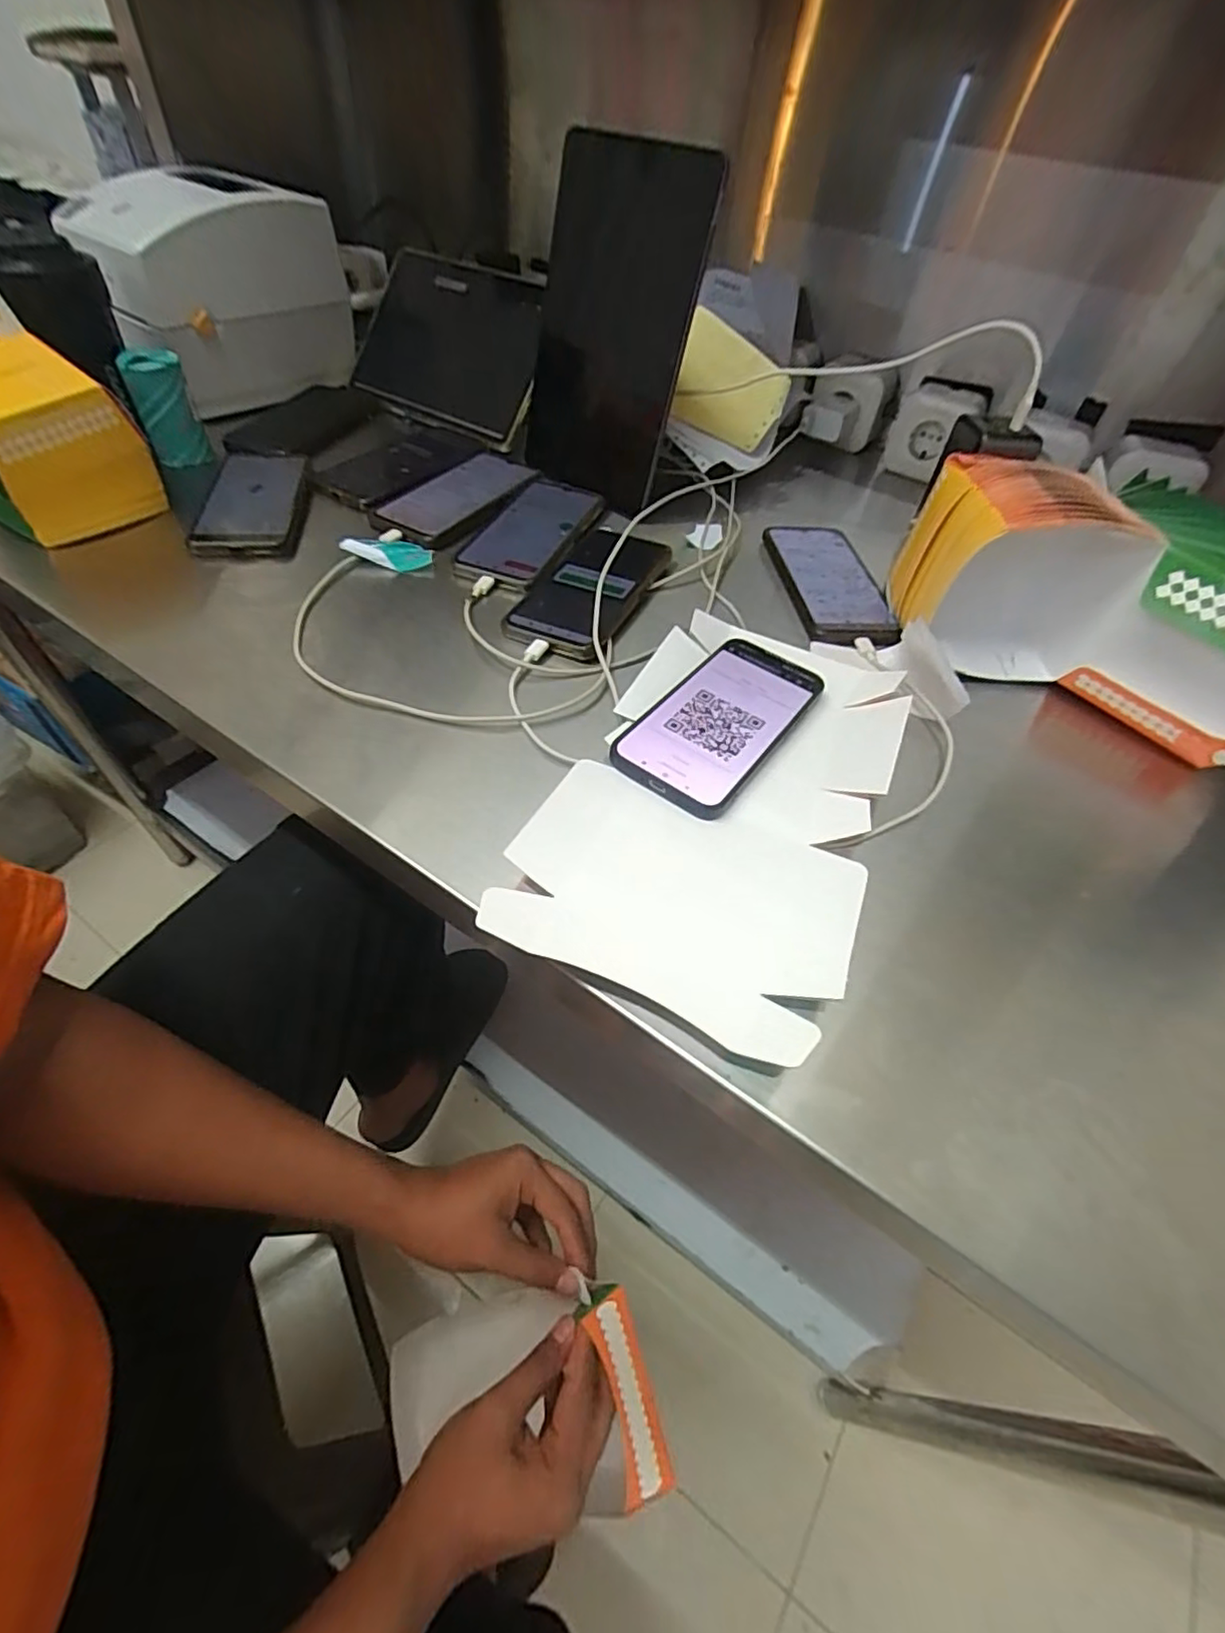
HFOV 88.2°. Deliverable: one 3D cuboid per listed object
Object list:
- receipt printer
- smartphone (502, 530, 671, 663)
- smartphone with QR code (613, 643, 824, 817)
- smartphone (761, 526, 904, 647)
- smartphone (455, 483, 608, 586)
[{"bbox_3d":[-0.390,-0.527,0.644,0.227,0.165,0.137,-15,53,-16],"label":"receipt printer"},{"bbox_3d":[-0.020,-0.187,0.513,0.084,0.016,0.171,22,56,11],"label":"smartphone"},{"bbox_3d":[0.074,-0.067,0.416,0.079,0.008,0.166,31,55,19],"label":"smartphone with QR code"},{"bbox_3d":[0.188,-0.202,0.547,0.075,0.015,0.173,-3,51,-7],"label":"smartphone"},{"bbox_3d":[-0.070,-0.257,0.565,0.077,0.015,0.167,20,52,12],"label":"smartphone"}]

